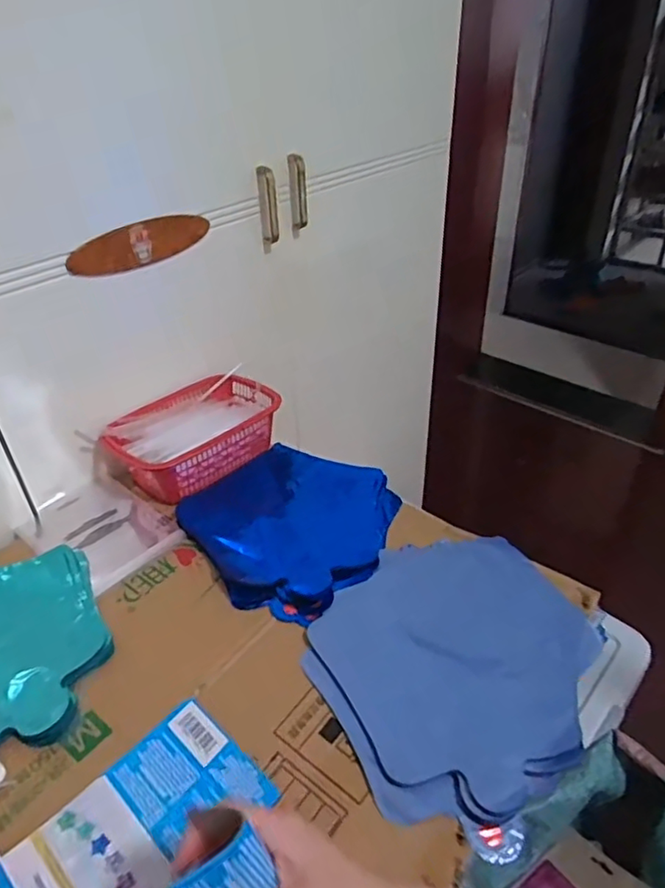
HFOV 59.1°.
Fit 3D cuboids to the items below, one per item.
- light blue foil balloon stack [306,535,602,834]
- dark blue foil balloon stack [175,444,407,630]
[{"bbox_3d":[0.119,0.190,0.543,0.263,0.009,0.246,-19,40,-22],"label":"light blue foil balloon stack"},{"bbox_3d":[-0.054,0.086,0.698,0.241,0.027,0.247,17,41,24],"label":"dark blue foil balloon stack"}]

